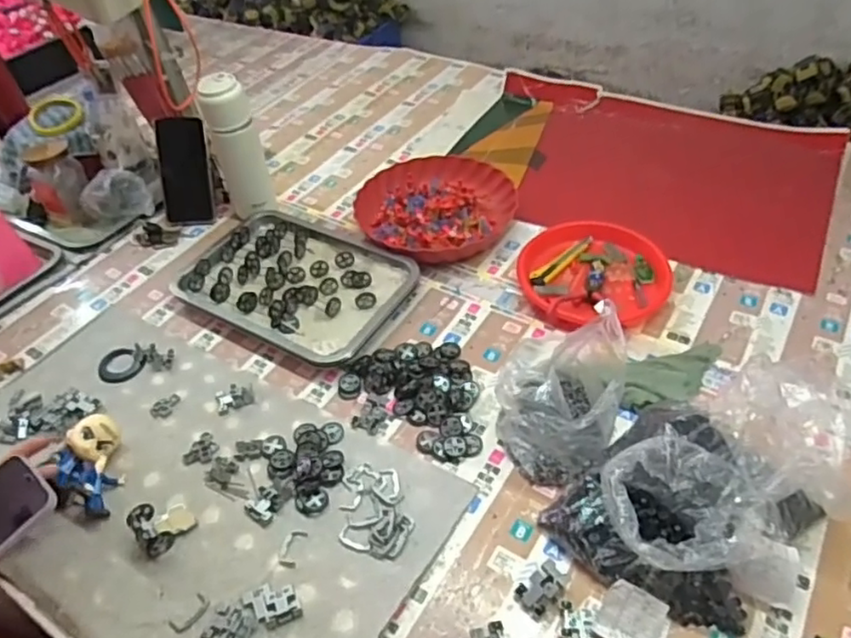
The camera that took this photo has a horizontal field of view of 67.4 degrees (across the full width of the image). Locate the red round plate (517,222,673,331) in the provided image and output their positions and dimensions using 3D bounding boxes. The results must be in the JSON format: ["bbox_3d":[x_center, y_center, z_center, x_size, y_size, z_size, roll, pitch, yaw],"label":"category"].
[{"bbox_3d":[0.222,-0.067,0.878,0.190,0.031,0.192,-3,45,3],"label":"red round plate"}]

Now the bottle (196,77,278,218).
[{"bbox_3d":[-0.280,-0.246,0.960,0.069,0.219,0.060,-17,46,-9],"label":"bottle"}]

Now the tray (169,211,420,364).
[{"bbox_3d":[-0.181,-0.058,0.899,0.310,0.030,0.208,22,51,25],"label":"tray"}]

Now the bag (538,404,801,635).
[{"bbox_3d":[0.236,0.178,0.591,0.187,0.073,0.185,-31,50,-23],"label":"bag"}]

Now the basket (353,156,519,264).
[{"bbox_3d":[0.011,-0.175,0.983,0.221,0.039,0.231,-3,45,3],"label":"basket"}]

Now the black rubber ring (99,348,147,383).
[{"bbox_3d":[-0.398,0.061,0.833,0.063,0.004,0.054,18,49,21],"label":"black rubber ring"}]

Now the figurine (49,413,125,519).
[{"bbox_3d":[-0.366,0.159,0.693,0.058,0.039,0.108,-14,45,-8],"label":"figurine"}]

